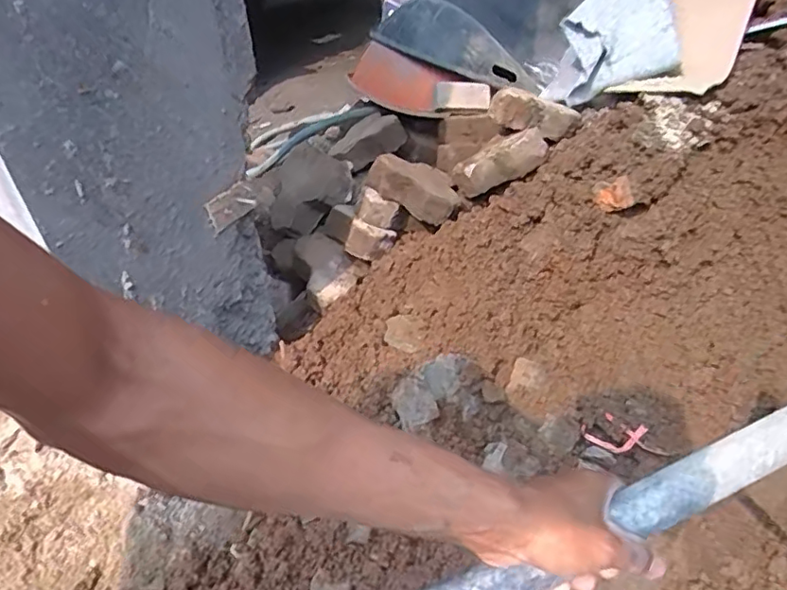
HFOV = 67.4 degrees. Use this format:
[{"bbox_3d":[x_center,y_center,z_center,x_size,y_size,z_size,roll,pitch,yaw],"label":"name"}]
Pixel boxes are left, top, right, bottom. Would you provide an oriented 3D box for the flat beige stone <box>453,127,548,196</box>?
[{"bbox_3d":[0.194,-0.245,1.085,0.176,0.062,0.077,-21,27,33],"label":"flat beige stone"}]

